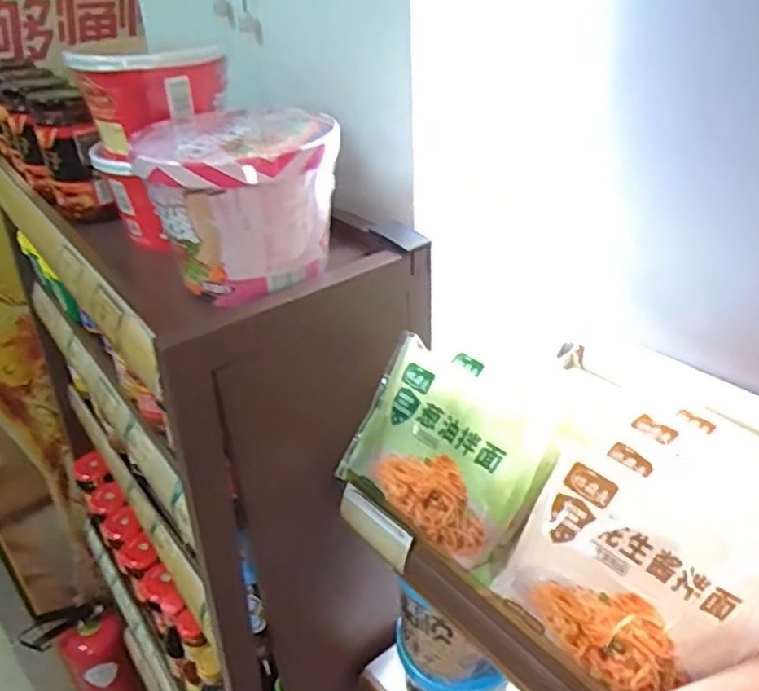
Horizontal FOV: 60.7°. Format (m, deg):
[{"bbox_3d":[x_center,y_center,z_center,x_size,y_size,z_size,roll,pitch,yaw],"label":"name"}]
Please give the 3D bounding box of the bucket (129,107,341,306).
[{"bbox_3d":[-0.109,-0.118,0.505,0.140,0.106,0.164,-14,34,-16],"label":"bucket"}]

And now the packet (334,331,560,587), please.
[{"bbox_3d":[0.046,0.081,0.500,0.033,0.126,0.163,17,13,-46],"label":"packet"}]

